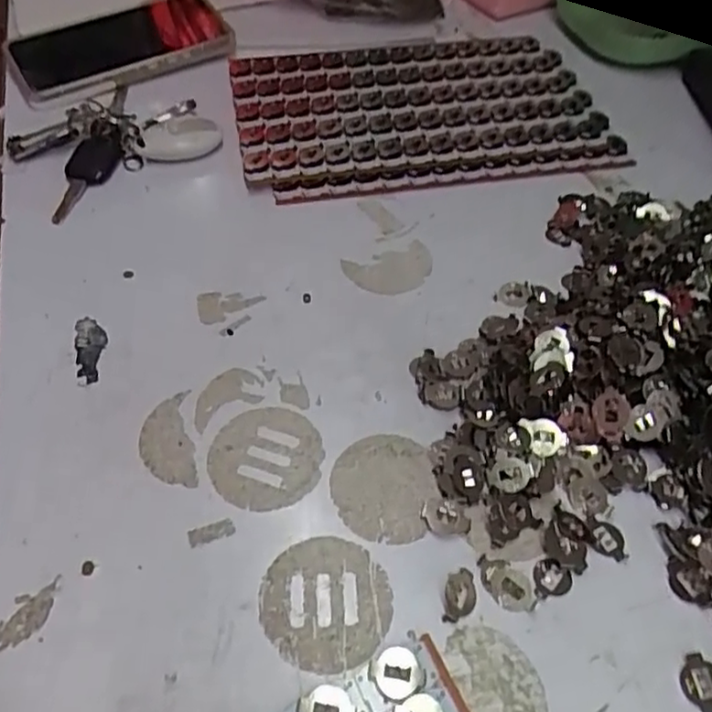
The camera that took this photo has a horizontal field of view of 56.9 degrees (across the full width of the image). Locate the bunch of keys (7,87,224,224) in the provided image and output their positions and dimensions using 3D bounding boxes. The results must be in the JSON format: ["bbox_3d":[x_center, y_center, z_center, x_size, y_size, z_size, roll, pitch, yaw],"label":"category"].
[{"bbox_3d":[-0.167,-0.151,0.452,0.122,0.025,0.090,-28,57,-19],"label":"bunch of keys"}]

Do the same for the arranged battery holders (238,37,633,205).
[{"bbox_3d":[0.046,-0.177,0.471,0.259,0.022,0.155,-5,52,-3],"label":"arranged battery holders"}]

